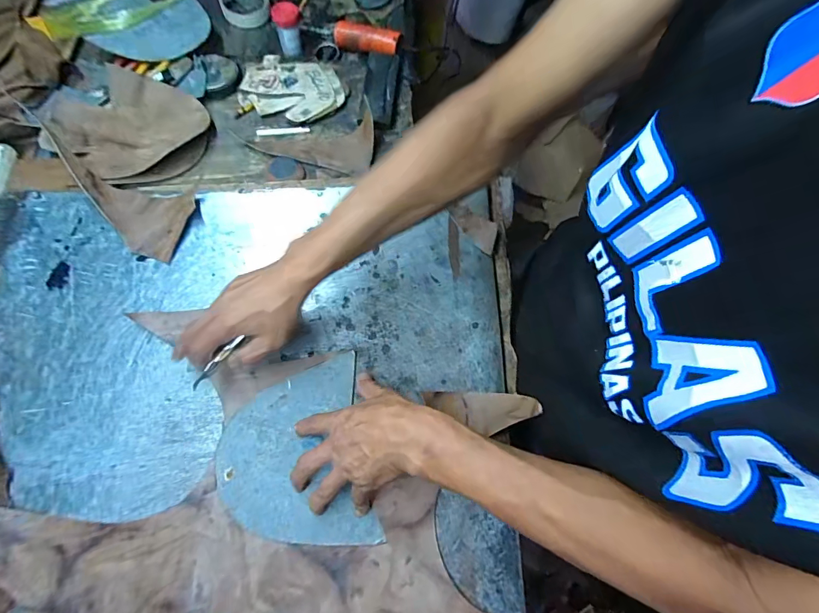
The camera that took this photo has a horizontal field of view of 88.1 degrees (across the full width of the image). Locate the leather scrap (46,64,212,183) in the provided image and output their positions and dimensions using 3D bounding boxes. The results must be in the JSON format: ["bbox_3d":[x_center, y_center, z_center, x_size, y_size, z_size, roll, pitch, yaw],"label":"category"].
[{"bbox_3d":[-0.427,-0.284,0.632,0.212,0.025,0.175,37,72,14],"label":"leather scrap"}]

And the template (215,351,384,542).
[{"bbox_3d":[-0.124,0.157,0.449,0.153,0.006,0.187,-10,68,-4],"label":"template"}]

